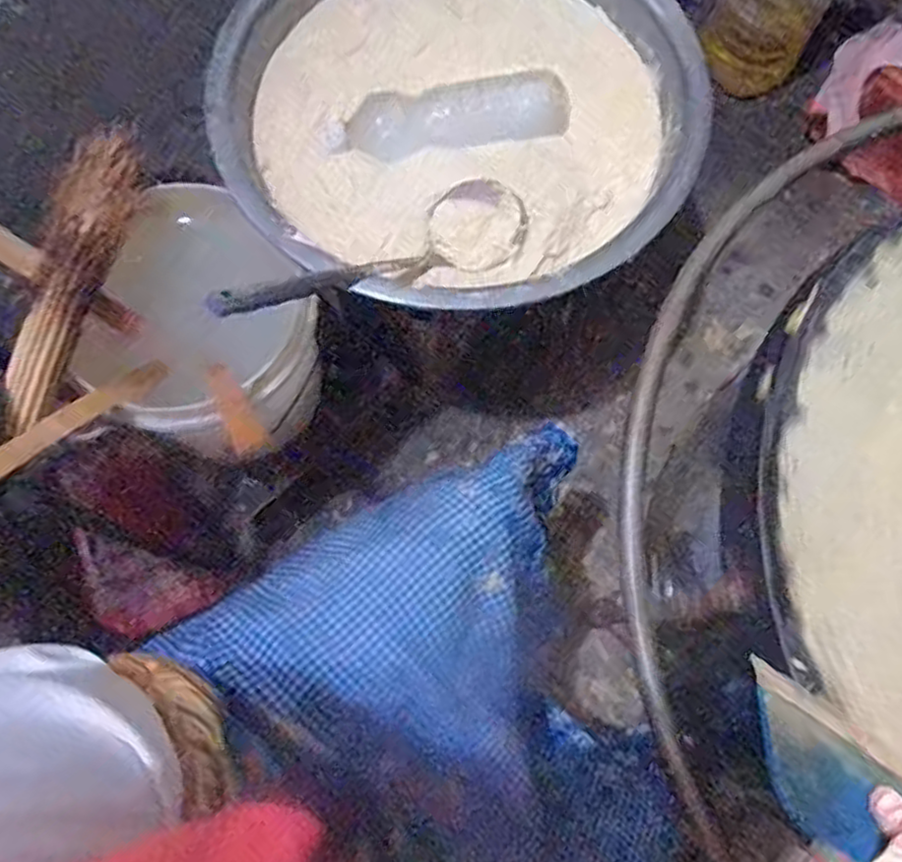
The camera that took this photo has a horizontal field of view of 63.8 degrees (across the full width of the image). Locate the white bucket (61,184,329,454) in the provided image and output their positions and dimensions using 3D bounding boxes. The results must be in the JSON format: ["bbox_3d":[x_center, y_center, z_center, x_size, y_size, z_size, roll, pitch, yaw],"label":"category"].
[{"bbox_3d":[-0.271,-0.096,0.799,0.224,0.175,0.228,1,71,-2],"label":"white bucket"}]

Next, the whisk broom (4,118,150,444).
[{"bbox_3d":[-0.376,-0.155,0.708,0.058,0.069,0.326,14,71,3],"label":"whisk broom"}]

